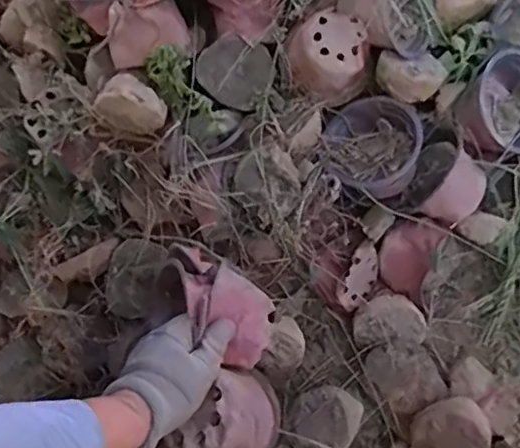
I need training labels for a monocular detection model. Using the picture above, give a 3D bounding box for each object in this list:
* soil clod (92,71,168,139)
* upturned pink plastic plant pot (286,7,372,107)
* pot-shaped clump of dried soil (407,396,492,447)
[{"bbox_3d":[-0.128,-0.114,0.607,0.062,0.045,0.046,34,73,11],"label":"soil clod"},{"bbox_3d":[0.069,-0.176,0.645,0.078,0.079,0.082,0,70,0],"label":"upturned pink plastic plant pot"},{"bbox_3d":[0.187,0.211,0.586,0.078,0.045,0.072,0,70,0],"label":"pot-shaped clump of dried soil"}]

